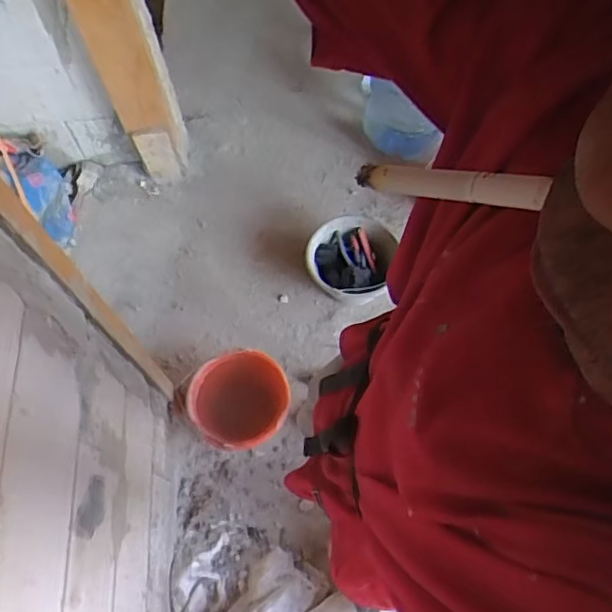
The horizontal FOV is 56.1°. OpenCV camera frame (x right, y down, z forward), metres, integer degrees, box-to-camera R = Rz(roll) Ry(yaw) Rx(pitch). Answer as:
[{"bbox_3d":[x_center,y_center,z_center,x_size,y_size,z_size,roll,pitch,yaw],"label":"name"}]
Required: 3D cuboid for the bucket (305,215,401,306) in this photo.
[{"bbox_3d":[0.128,-0.108,1.603,0.249,0.182,0.232,-1,66,2],"label":"bucket"}]

